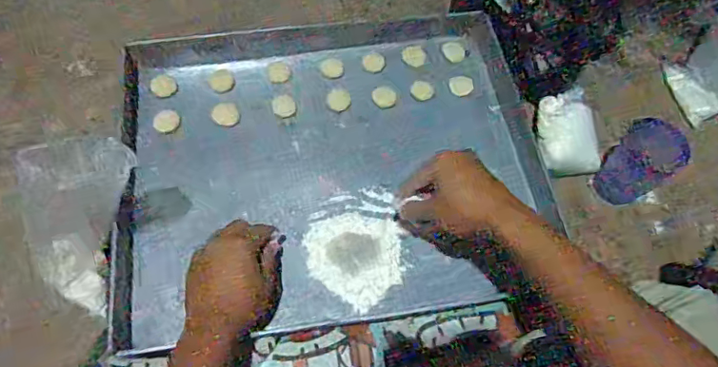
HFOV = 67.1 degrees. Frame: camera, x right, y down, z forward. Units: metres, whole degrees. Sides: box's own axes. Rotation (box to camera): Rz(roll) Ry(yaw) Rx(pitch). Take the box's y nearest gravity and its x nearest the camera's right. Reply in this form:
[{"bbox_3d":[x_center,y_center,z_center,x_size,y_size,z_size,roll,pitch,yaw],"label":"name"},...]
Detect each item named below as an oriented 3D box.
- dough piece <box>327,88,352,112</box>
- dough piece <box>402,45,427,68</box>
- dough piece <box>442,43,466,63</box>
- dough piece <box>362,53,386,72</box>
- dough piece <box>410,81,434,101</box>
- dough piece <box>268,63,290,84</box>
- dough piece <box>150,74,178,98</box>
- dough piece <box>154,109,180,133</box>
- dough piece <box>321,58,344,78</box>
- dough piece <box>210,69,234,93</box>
[{"bbox_3d":[-0.028,-0.118,0.758,0.033,0.004,0.035,-9,61,-8],"label":"dough piece"},{"bbox_3d":[0.080,-0.185,0.789,0.033,0.007,0.036,-6,60,-6],"label":"dough piece"},{"bbox_3d":[0.138,-0.191,0.785,0.028,0.004,0.037,-22,69,4],"label":"dough piece"},{"bbox_3d":[0.022,-0.176,0.785,0.031,0.004,0.033,1,62,-1],"label":"dough piece"},{"bbox_3d":[0.090,-0.133,0.767,0.031,0.005,0.031,-7,61,-7],"label":"dough piece"},{"bbox_3d":[-0.115,-0.160,0.775,0.031,0.004,0.033,1,60,-2],"label":"dough piece"},{"bbox_3d":[-0.266,-0.133,0.736,0.033,0.012,0.032,1,62,-1],"label":"dough piece"},{"bbox_3d":[-0.256,-0.082,0.723,0.034,0.015,0.031,1,60,-2],"label":"dough piece"},{"bbox_3d":[-0.038,-0.167,0.780,0.031,0.004,0.033,-2,62,-2],"label":"dough piece"},{"bbox_3d":[-0.192,-0.144,0.760,0.032,0.011,0.033,1,60,-2],"label":"dough piece"}]

